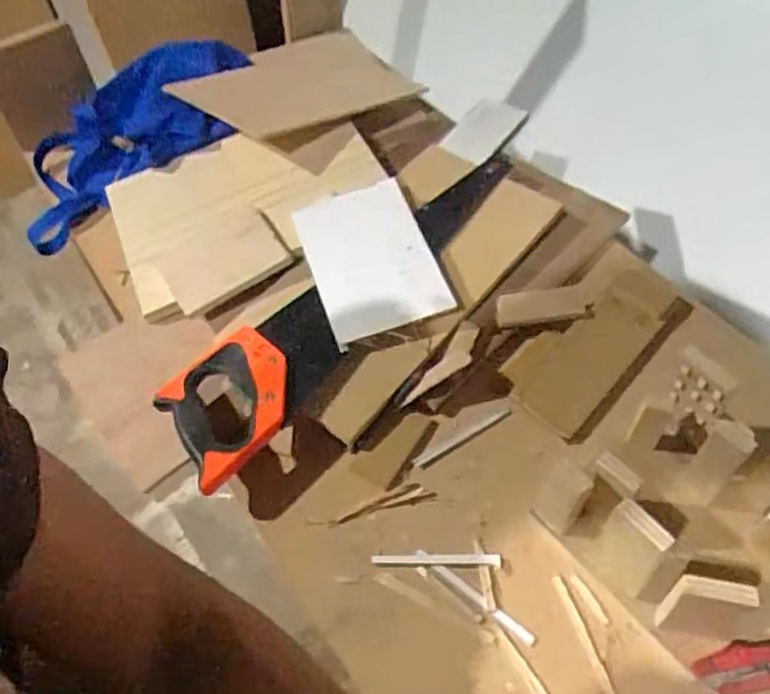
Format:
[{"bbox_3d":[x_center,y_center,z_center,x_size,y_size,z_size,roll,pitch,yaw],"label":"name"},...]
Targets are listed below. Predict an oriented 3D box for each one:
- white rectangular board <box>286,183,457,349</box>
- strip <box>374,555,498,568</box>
[{"bbox_3d":[-0.018,-0.093,0.709,0.118,0.013,0.167,-24,66,3],"label":"white rectangular board"},{"bbox_3d":[0.044,0.183,0.590,0.108,0.005,0.011,-1,52,3],"label":"strip"}]

